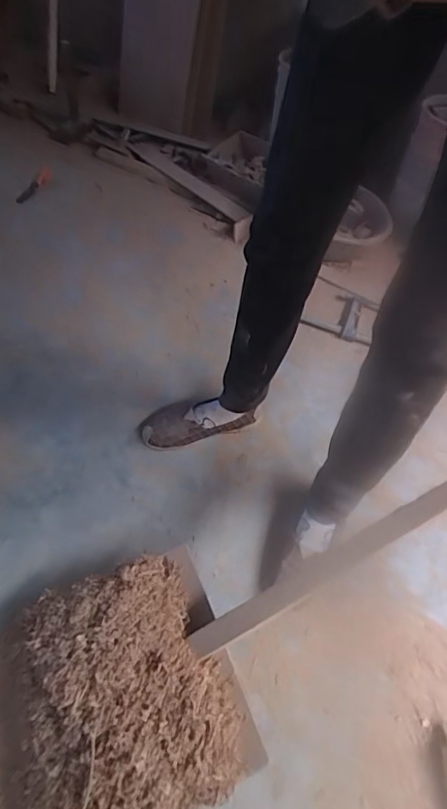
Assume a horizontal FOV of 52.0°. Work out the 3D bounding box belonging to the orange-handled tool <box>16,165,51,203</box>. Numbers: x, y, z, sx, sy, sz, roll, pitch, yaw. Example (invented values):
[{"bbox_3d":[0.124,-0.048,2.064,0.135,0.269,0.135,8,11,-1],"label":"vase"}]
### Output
[{"bbox_3d":[-0.622,-0.730,1.527,0.046,0.026,0.223,11,52,2],"label":"orange-handled tool"}]

